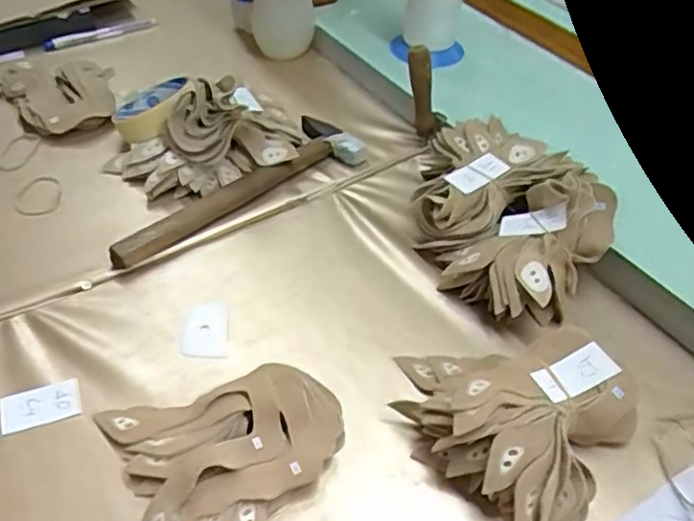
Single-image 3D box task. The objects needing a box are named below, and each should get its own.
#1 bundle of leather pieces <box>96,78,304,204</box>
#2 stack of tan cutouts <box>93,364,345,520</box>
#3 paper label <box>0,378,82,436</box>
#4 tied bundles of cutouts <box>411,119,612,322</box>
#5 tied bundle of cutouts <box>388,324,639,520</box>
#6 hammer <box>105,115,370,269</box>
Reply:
[{"bbox_3d":[-0.132,-0.127,0.615,0.183,0.082,0.117,-18,50,-19],"label":"bundle of leather pieces"},{"bbox_3d":[-0.069,0.127,0.411,0.141,0.020,0.125,-13,48,-15],"label":"stack of tan cutouts"},{"bbox_3d":[-0.208,0.098,0.446,0.049,0.004,0.028,-14,56,-18],"label":"paper label"},{"bbox_3d":[0.132,-0.045,0.555,0.137,0.077,0.202,-2,46,-5],"label":"tied bundles of cutouts"},{"bbox_3d":[0.108,0.091,0.435,0.130,0.051,0.152,-35,57,-30],"label":"tied bundle of cutouts"},{"bbox_3d":[-0.103,-0.072,0.604,0.255,0.026,0.072,-27,53,-26],"label":"hammer"}]

